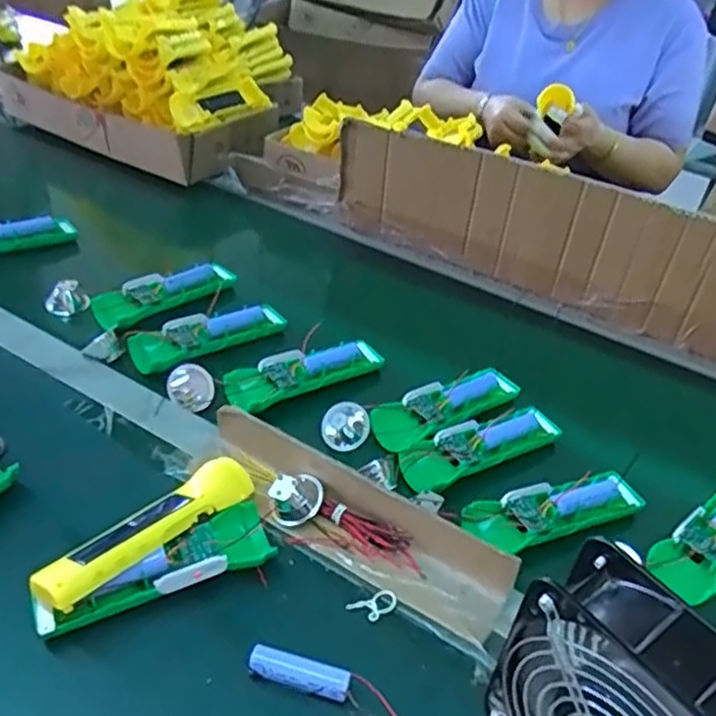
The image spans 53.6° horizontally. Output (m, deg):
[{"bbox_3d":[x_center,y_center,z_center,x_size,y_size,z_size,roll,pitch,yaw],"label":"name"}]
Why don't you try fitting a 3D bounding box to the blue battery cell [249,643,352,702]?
[{"bbox_3d":[-0.038,0.205,0.454,0.065,0.018,0.019,10,36,13],"label":"blue battery cell"}]

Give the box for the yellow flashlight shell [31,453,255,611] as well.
[{"bbox_3d":[-0.147,0.120,0.508,0.043,0.029,0.164,27,42,32],"label":"yellow flashlight shell"}]

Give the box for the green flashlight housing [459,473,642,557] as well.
[{"bbox_3d":[0.164,0.124,0.585,0.158,0.023,0.046,-13,37,-19],"label":"green flashlight housing"}]

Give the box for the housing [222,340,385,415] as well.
[{"bbox_3d":[-0.053,0.009,0.701,0.165,0.023,0.049,-24,42,-31],"label":"housing"}]

